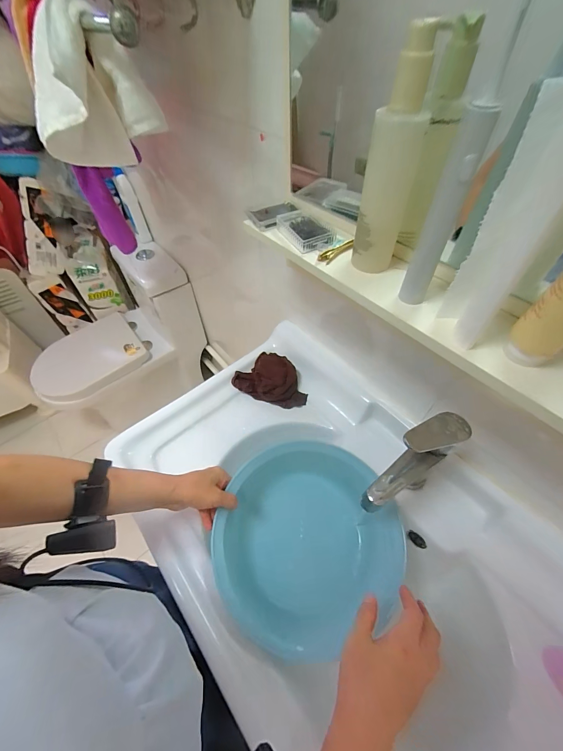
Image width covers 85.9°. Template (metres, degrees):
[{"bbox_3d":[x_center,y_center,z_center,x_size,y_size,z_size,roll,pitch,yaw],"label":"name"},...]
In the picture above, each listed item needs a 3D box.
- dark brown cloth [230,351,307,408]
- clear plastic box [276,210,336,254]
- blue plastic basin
[{"bbox_3d":[-0.019,0.002,0.634,0.152,0.069,0.092,16,54,14],"label":"dark brown cloth"},{"bbox_3d":[0.032,-0.197,0.411,0.054,0.016,0.082,-26,56,-17],"label":"clear plastic box"},{"bbox_3d":[0.053,0.254,0.498,0.277,0.100,0.309,23,57,19],"label":"blue plastic basin"}]

